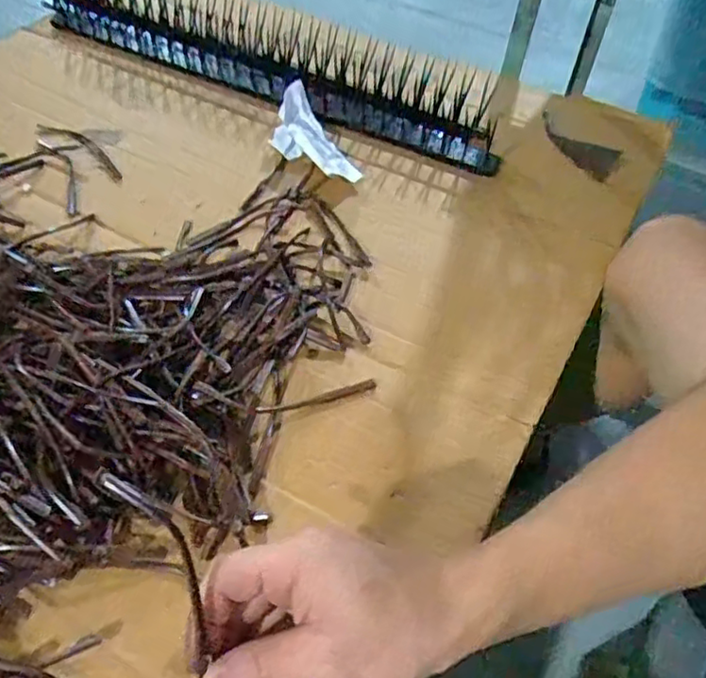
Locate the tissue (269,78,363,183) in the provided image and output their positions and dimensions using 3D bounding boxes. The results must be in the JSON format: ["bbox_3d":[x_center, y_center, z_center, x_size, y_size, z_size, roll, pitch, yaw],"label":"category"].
[{"bbox_3d":[-0.045,-0.202,0.686,0.058,0.053,0.129,-28,71,-24],"label":"tissue"}]

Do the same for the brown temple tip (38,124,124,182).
[{"bbox_3d":[-0.280,-0.199,0.678,0.131,0.006,0.023,33,56,22],"label":"brown temple tip"}]

